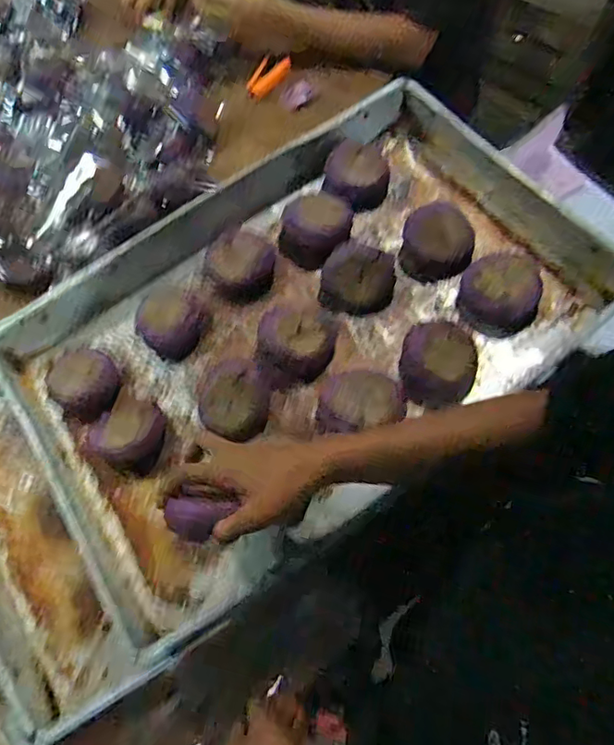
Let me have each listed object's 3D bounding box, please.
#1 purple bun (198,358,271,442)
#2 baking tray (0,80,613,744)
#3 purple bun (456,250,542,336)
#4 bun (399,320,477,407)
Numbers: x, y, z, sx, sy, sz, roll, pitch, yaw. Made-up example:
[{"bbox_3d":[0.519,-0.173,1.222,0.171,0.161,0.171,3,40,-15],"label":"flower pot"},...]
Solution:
[{"bbox_3d":[-0.080,0.031,0.622,0.078,0.037,0.089,0,62,1],"label":"purple bun"},{"bbox_3d":[-0.044,-0.033,0.622,0.766,0.079,0.436,-34,68,-8],"label":"baking tray"},{"bbox_3d":[0.218,-0.089,0.626,0.087,0.045,0.086,19,64,11],"label":"purple bun"},{"bbox_3d":[0.141,-0.010,0.601,0.077,0.041,0.082,12,63,7],"label":"bun"}]

